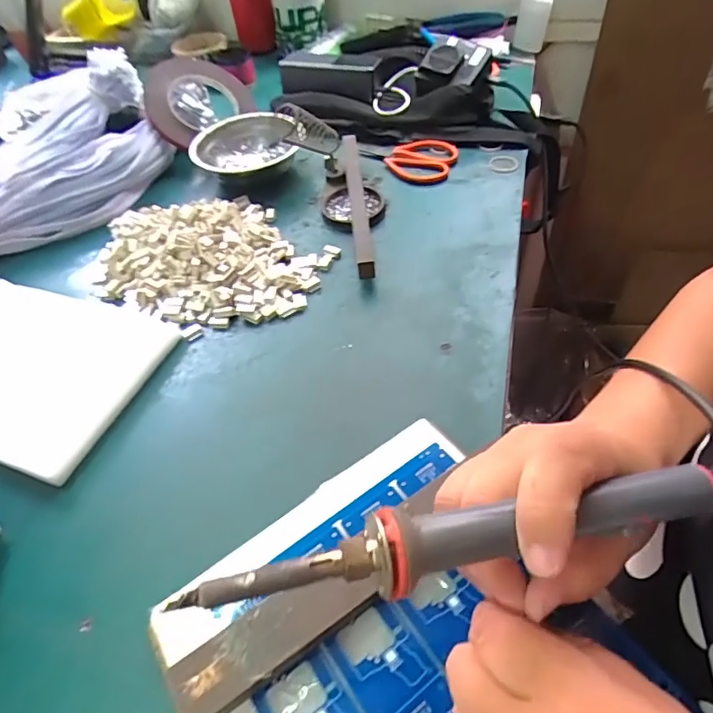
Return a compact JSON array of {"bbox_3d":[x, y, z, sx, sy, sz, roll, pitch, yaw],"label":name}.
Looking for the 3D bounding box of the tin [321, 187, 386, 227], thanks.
[{"bbox_3d":[-0.003,-0.154,0.509,0.064,0.010,0.060,-3,50,4],"label":"tin"}]

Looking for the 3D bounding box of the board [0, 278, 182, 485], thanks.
[{"bbox_3d":[-0.278,0.005,0.409,0.211,0.011,0.152,16,54,15],"label":"board"}]

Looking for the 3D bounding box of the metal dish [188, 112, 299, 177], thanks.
[{"bbox_3d":[-0.128,-0.233,0.565,0.115,0.040,0.110,-3,50,4],"label":"metal dish"}]

